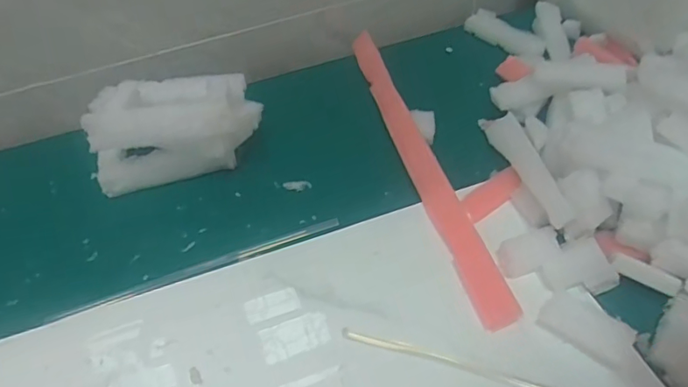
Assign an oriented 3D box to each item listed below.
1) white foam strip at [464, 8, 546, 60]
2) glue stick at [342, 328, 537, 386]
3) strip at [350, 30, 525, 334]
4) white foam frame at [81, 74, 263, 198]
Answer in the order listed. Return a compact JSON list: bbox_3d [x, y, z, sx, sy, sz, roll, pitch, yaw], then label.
[{"bbox_3d":[0.207,-0.204,0.691,0.035,0.018,0.116,-28,52,-18],"label":"white foam strip"},{"bbox_3d":[0.104,0.133,0.402,0.219,0.007,0.011,14,51,16],"label":"glue stick"},{"bbox_3d":[0.071,-0.053,0.561,0.032,0.015,0.426,-13,49,-7],"label":"strip"},{"bbox_3d":[-0.174,-0.071,0.560,0.168,0.091,0.104,-8,49,-2],"label":"white foam frame"}]

